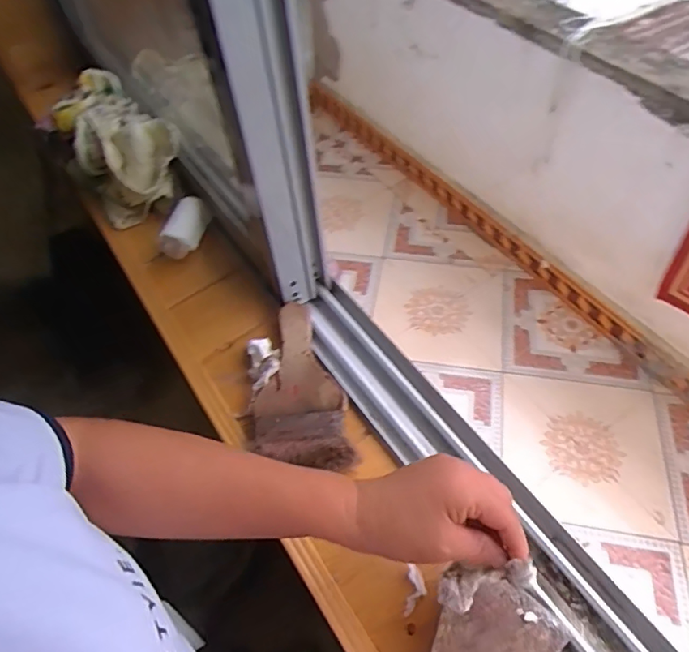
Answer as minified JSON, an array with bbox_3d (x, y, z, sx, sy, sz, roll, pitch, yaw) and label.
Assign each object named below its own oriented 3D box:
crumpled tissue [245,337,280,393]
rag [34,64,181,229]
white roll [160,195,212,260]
[{"bbox_3d":[-0.086,0.041,0.563,0.037,0.022,0.056,-19,55,-8],"label":"crumpled tissue"},{"bbox_3d":[-0.340,-0.266,0.788,0.134,0.093,0.256,-35,59,-18],"label":"rag"},{"bbox_3d":[-0.212,-0.130,0.699,0.048,0.045,0.074,10,56,12],"label":"white roll"}]

